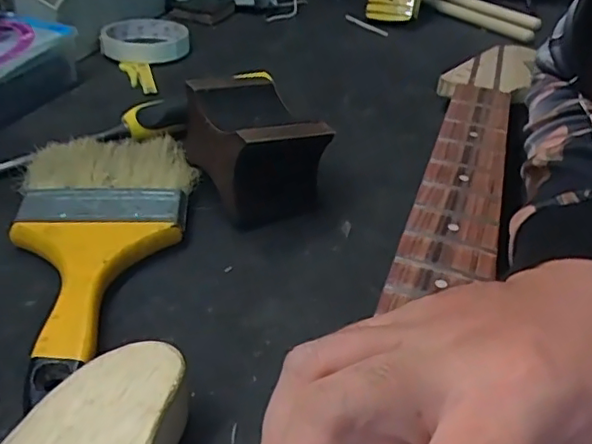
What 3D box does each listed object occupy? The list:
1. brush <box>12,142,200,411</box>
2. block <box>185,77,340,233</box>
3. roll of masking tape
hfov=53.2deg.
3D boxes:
[{"bbox_3d":[-0.109,0.010,0.339,0.101,0.034,0.204,-6,37,-11],"label":"brush"},{"bbox_3d":[-0.026,-0.048,0.395,0.069,0.065,0.094,-20,43,-28],"label":"block"},{"bbox_3d":[-0.152,-0.185,0.599,0.085,0.024,0.094,-4,37,-10],"label":"roll of masking tape"}]

